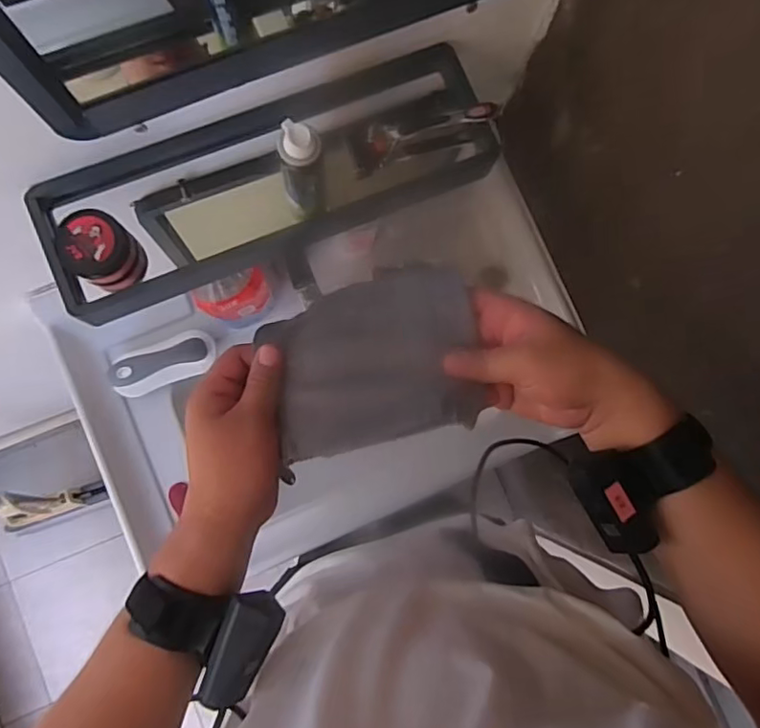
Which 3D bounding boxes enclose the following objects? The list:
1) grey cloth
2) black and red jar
[{"bbox_3d":[-0.004,-0.004,0.413,0.146,0.026,0.122,-12,69,0],"label":"grey cloth"},{"bbox_3d":[-0.242,-0.098,0.499,0.057,0.064,0.053,1,82,-4],"label":"black and red jar"}]

